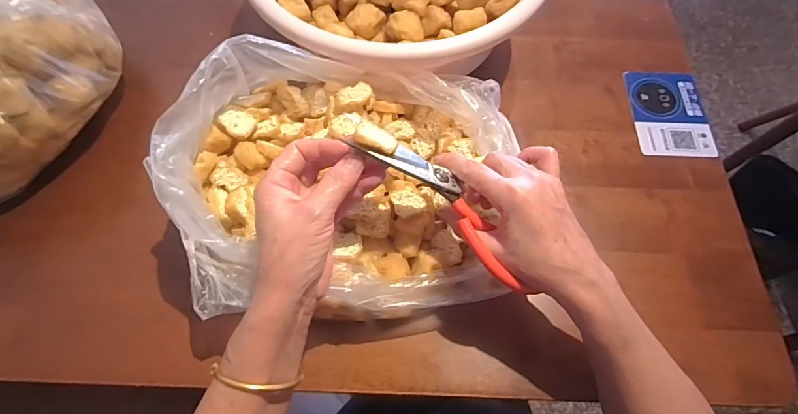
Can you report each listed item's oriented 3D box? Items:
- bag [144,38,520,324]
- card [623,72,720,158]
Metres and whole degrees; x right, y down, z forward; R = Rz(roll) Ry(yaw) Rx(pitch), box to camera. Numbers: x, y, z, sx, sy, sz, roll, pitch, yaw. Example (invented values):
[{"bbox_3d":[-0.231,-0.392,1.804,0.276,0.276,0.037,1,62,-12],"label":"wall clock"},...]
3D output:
[{"bbox_3d":[-0.037,-0.022,0.380,0.292,0.124,0.236,5,65,2],"label":"bag"},{"bbox_3d":[0.326,-0.115,0.521,0.086,0.008,0.126,2,62,2],"label":"card"}]

